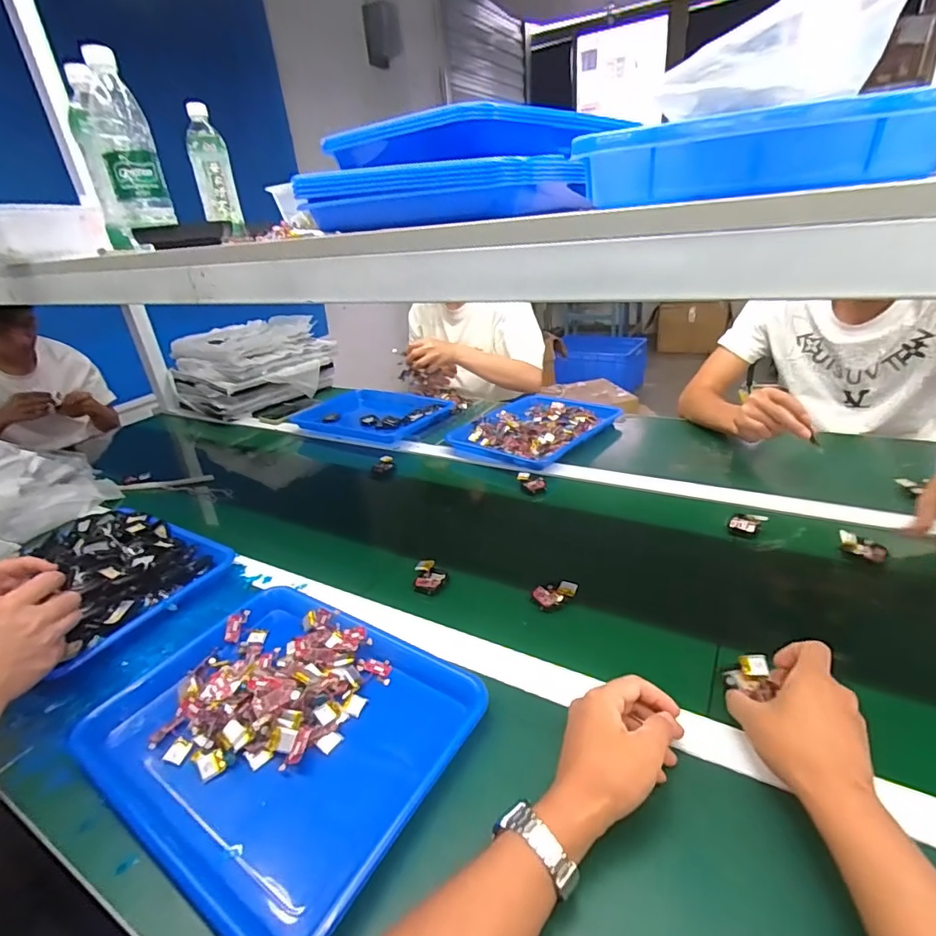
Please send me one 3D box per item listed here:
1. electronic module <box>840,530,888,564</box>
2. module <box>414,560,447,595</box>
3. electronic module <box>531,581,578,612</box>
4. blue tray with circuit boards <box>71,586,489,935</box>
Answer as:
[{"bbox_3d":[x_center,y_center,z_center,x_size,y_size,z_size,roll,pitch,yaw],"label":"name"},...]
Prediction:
[{"bbox_3d":[0.497,0.098,0.640,0.050,0.022,0.025,18,35,38],"label":"electronic module"},{"bbox_3d":[-0.049,0.142,0.664,0.042,0.015,0.052,-5,27,1],"label":"module"},{"bbox_3d":[0.105,0.153,0.612,0.053,0.016,0.030,-12,28,-12],"label":"electronic module"},{"bbox_3d":[-0.179,0.235,0.488,0.339,0.048,0.260,13,33,32],"label":"blue tray with circuit boards"}]

